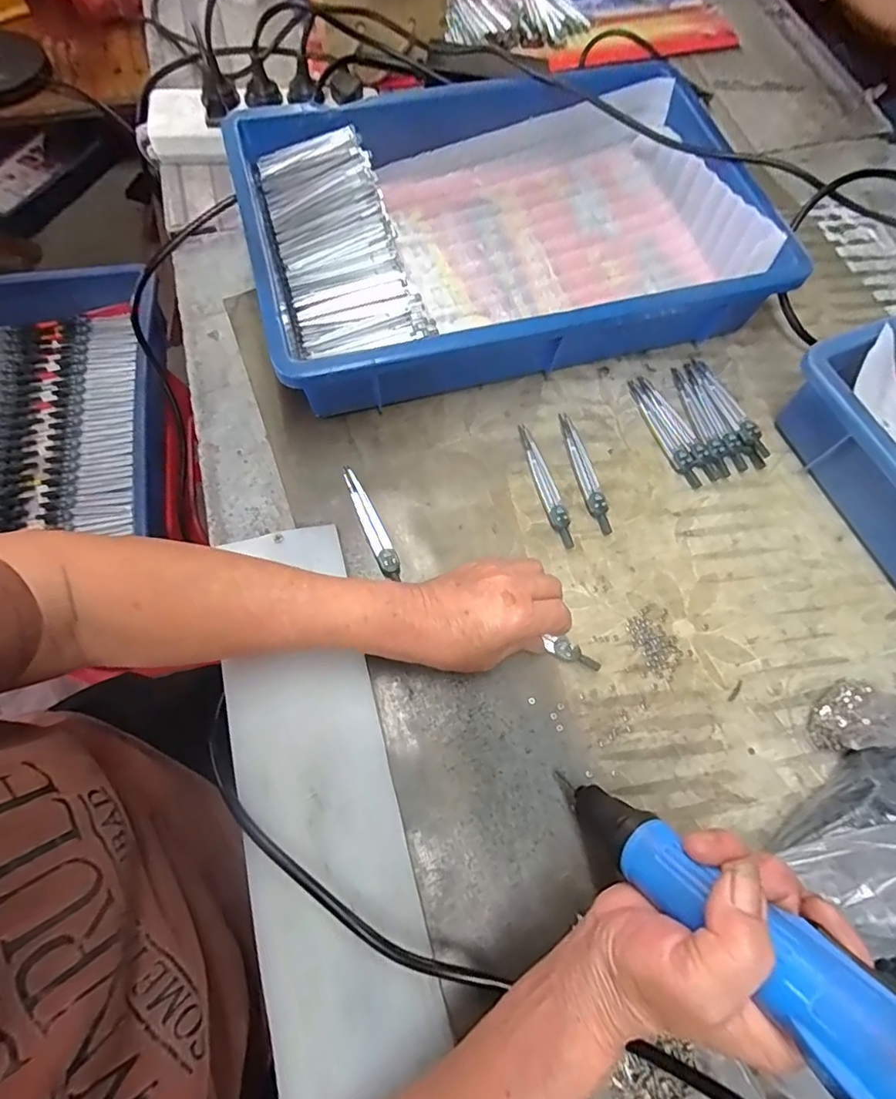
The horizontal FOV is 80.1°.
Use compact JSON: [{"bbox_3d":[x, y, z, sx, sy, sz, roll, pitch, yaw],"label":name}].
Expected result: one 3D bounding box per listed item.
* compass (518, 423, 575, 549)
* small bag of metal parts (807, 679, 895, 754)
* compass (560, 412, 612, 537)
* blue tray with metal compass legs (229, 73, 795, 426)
[{"bbox_3d":[0.080,-0.054,0.432,0.016,0.011,0.111,-13,70,-8],"label":"compass"},{"bbox_3d":[0.289,0.108,0.340,0.066,0.084,0.054,-6,69,-5],"label":"small bag of metal parts"},{"bbox_3d":[0.114,-0.065,0.438,0.016,0.011,0.111,-9,70,-6],"label":"compass"},{"bbox_3d":[0.046,-0.283,0.478,0.420,0.083,0.285,-14,70,-8],"label":"blue tray with metal compass legs"}]

